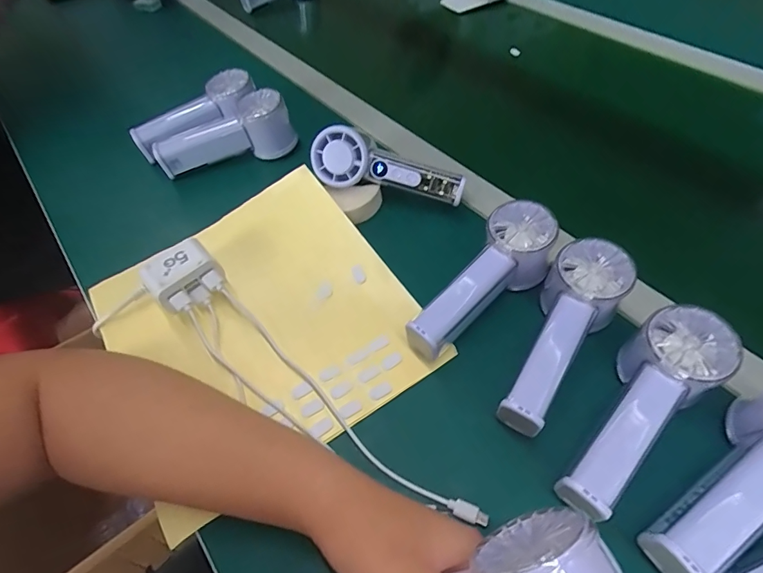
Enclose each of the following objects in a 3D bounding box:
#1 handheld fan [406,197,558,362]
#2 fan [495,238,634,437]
[{"bbox_3d":[0.085,-0.002,0.345,0.052,0.056,0.146,33,63,25],"label":"handheld fan"},{"bbox_3d":[0.132,0.036,0.315,0.055,0.059,0.146,25,60,20],"label":"fan"}]

